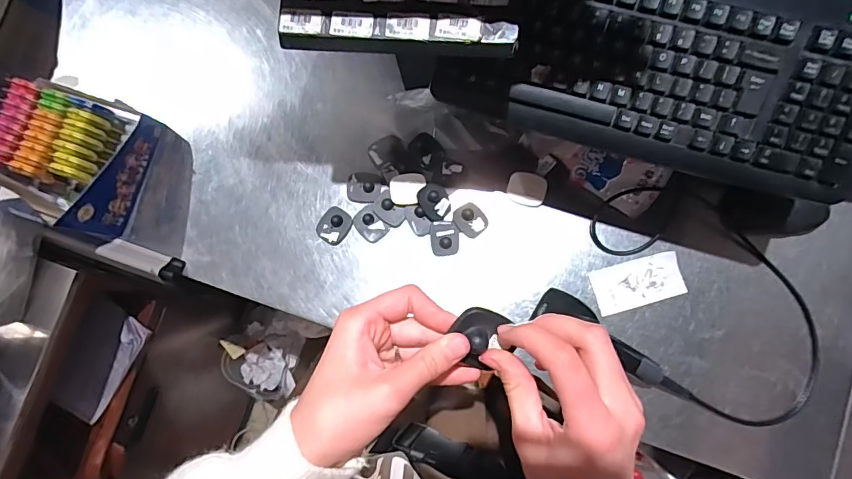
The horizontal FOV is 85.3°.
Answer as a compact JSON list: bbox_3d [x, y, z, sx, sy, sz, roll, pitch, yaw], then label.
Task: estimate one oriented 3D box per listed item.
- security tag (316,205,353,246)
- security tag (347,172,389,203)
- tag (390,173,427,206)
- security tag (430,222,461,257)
[{"bbox_3d":[-0.122,-0.018,0.613,0.041,0.011,0.046,31,86,8],"label":"security tag"},{"bbox_3d":[-0.079,-0.068,0.616,0.053,0.012,0.041,6,83,5],"label":"security tag"},{"bbox_3d":[-0.023,-0.066,0.602,0.045,0.013,0.044,-2,82,4],"label":"tag"},{"bbox_3d":[0.025,0.000,0.599,0.036,0.018,0.041,-5,82,4],"label":"security tag"}]

